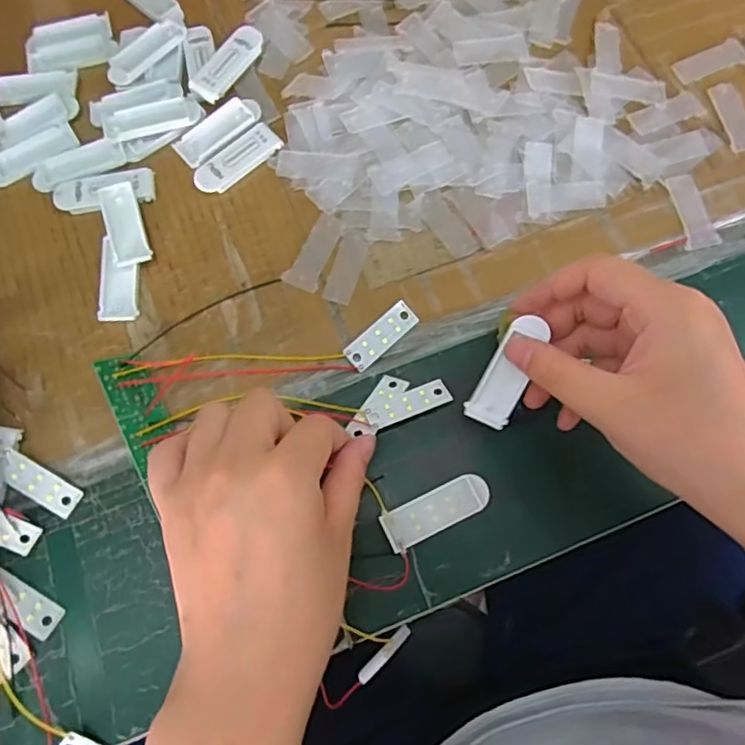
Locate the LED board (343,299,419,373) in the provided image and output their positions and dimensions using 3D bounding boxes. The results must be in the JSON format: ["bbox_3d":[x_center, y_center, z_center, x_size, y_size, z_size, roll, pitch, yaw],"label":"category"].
[{"bbox_3d":[0.005,-0.021,0.330,0.046,0.004,0.016,-42,87,-13],"label":"LED board"}]

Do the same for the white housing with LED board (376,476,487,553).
[{"bbox_3d":[0.033,0.072,0.303,0.057,0.007,0.020,-26,75,-7],"label":"white housing with LED board"}]

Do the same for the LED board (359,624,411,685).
[{"bbox_3d":[0.009,0.164,0.343,0.011,0.052,0.008,-43,75,27],"label":"LED board"}]

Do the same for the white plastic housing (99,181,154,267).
[{"bbox_3d":[-0.144,-0.087,0.339,0.020,0.011,0.051,-19,75,-6],"label":"white plastic housing"}]

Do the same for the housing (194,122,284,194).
[{"bbox_3d":[-0.083,-0.130,0.354,0.056,0.004,0.023,-37,77,-10],"label":"housing"}]

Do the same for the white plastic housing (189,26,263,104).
[{"bbox_3d":[-0.093,-0.197,0.372,0.022,0.009,0.058,34,76,9],"label":"white plastic housing"}]

